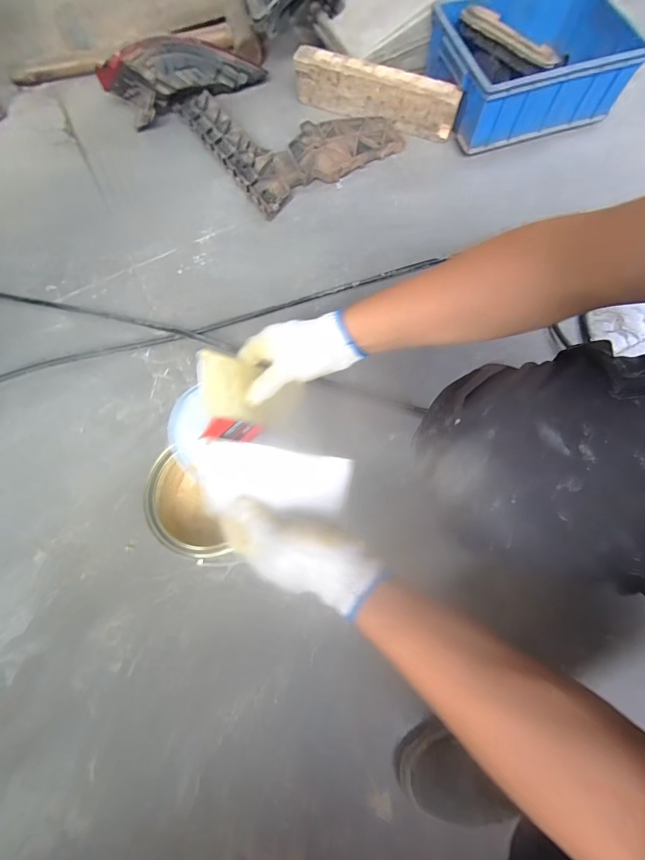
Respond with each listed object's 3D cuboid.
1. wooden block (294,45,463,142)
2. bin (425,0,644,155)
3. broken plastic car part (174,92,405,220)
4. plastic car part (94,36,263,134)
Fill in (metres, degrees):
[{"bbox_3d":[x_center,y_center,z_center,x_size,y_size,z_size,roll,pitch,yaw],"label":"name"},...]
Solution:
[{"bbox_3d":[0.110,-0.737,0.859,0.375,0.086,0.048,22,73,8],"label":"wooden block"},{"bbox_3d":[0.436,-0.778,0.847,0.360,0.142,0.277,-15,73,-3],"label":"bin"},{"bbox_3d":[-0.079,-0.689,0.888,0.360,0.035,0.401,-33,74,-10],"label":"broken plastic car part"},{"bbox_3d":[-0.309,-0.799,0.885,0.356,0.109,0.096,-22,73,-6],"label":"plastic car part"}]

